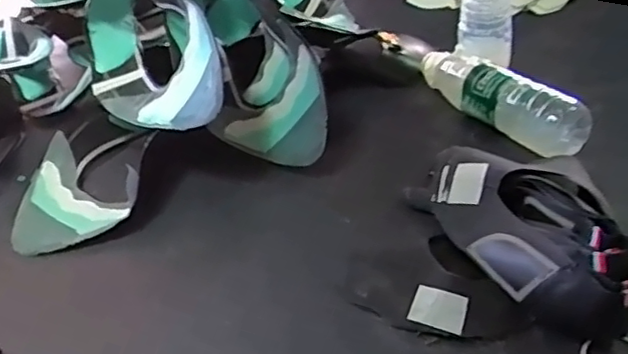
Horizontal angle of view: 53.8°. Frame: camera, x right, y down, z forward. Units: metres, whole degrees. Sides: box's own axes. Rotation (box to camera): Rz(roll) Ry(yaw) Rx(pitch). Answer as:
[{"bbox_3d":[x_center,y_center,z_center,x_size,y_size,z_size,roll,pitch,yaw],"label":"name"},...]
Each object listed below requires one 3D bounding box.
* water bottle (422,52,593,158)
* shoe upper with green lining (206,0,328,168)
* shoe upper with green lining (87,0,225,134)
[{"bbox_3d":[0.209,-0.093,0.716,0.056,0.064,0.221,-26,44,-21],"label":"water bottle"},{"bbox_3d":[-0.077,-0.133,0.707,0.113,0.131,0.267,-19,55,-14],"label":"shoe upper with green lining"},{"bbox_3d":[-0.195,-0.147,0.698,0.123,0.117,0.261,-22,42,-17],"label":"shoe upper with green lining"}]

